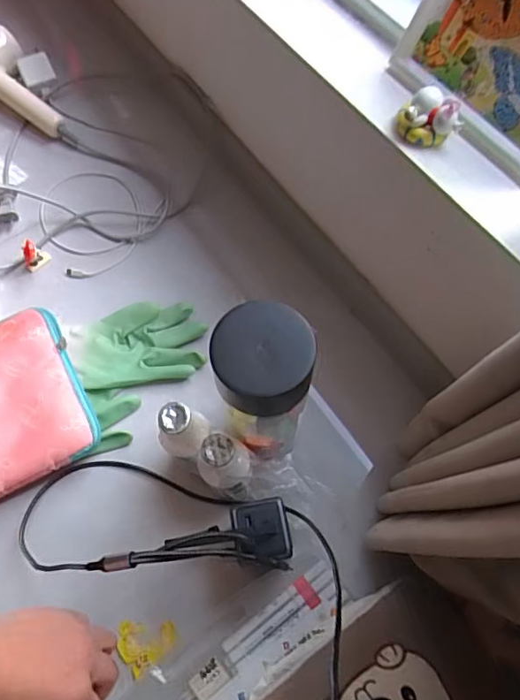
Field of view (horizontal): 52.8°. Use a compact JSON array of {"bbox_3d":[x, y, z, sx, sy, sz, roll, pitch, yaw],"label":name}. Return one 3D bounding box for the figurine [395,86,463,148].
[{"bbox_3d":[0.144,-0.195,0.445,0.044,0.030,0.037,38,72,16],"label":"figurine"}]

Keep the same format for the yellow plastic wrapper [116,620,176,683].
[{"bbox_3d":[-0.116,0.304,0.529,0.057,0.008,0.052,-1,52,2],"label":"yellow plastic wrapper"}]

